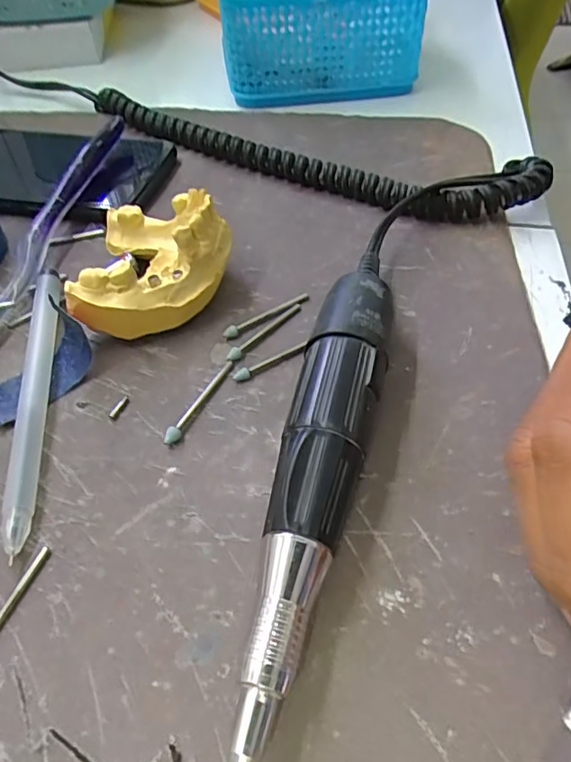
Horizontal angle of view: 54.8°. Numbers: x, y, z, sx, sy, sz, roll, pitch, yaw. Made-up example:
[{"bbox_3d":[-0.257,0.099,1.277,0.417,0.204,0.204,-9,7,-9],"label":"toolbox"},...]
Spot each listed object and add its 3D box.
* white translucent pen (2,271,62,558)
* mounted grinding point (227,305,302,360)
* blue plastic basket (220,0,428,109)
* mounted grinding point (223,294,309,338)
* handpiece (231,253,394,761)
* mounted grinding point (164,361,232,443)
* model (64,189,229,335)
[{"bbox_3d":[-0.091,0.003,0.200,0.009,0.011,0.123,-9,49,-5],"label":"white translucent pen"},{"bbox_3d":[-0.008,-0.020,0.221,0.004,0.004,0.042,32,57,25],"label":"mounted grinding point"},{"bbox_3d":[0.019,-0.259,0.390,0.124,0.063,0.138,-6,50,-4],"label":"blue plastic basket"},{"bbox_3d":[-0.007,-0.028,0.228,0.041,0.004,0.007,-26,54,-20],"label":"mounted grinding point"},{"bbox_3d":[0.013,0.018,0.171,0.025,0.029,0.165,10,50,11],"label":"handpiece"},{"bbox_3d":[-0.031,0.007,0.199,0.004,0.004,0.041,19,53,17],"label":"mounted grinding point"},{"bbox_3d":[-0.052,-0.051,0.228,0.058,0.037,0.073,-1,49,2],"label":"model"}]

